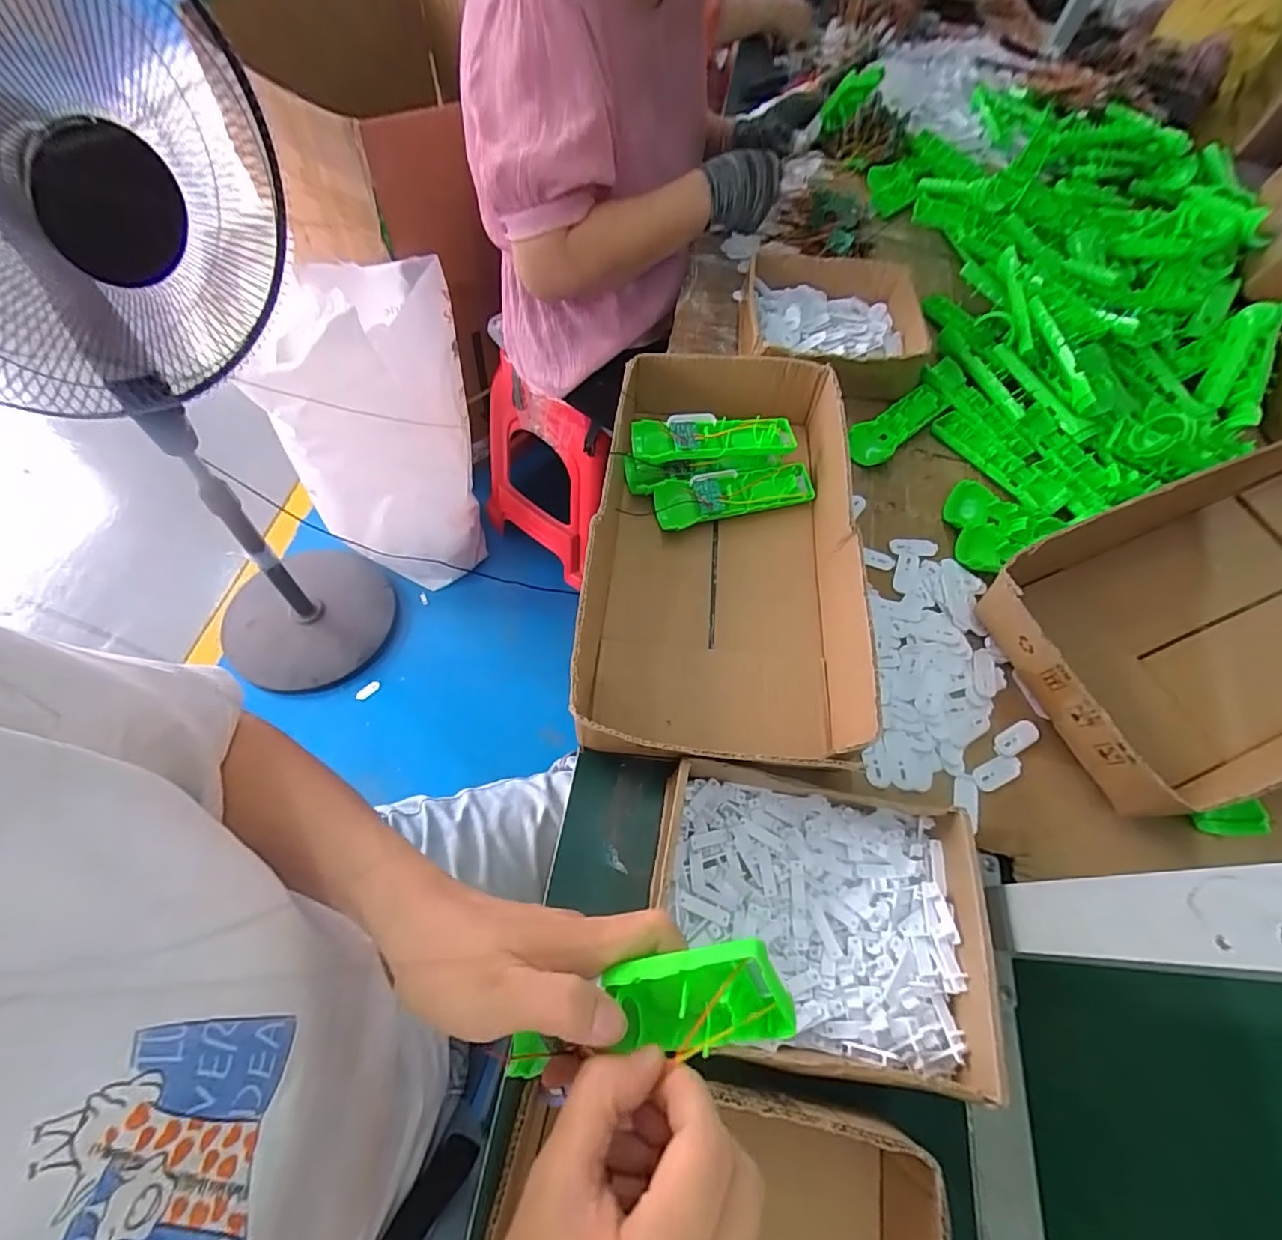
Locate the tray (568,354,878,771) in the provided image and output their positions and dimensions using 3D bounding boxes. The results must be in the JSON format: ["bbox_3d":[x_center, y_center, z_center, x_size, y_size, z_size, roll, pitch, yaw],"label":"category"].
[{"bbox_3d":[0.072,-0.073,0.507,0.227,0.074,0.429,6,62,-1],"label":"tray"}]

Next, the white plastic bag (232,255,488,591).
[{"bbox_3d":[-0.502,-0.330,1.120,0.262,0.606,0.272,9,60,-1],"label":"white plastic bag"}]

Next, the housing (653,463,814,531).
[{"bbox_3d":[0.095,-0.128,0.571,0.164,0.033,0.047,-12,63,-10],"label":"housing"}]

